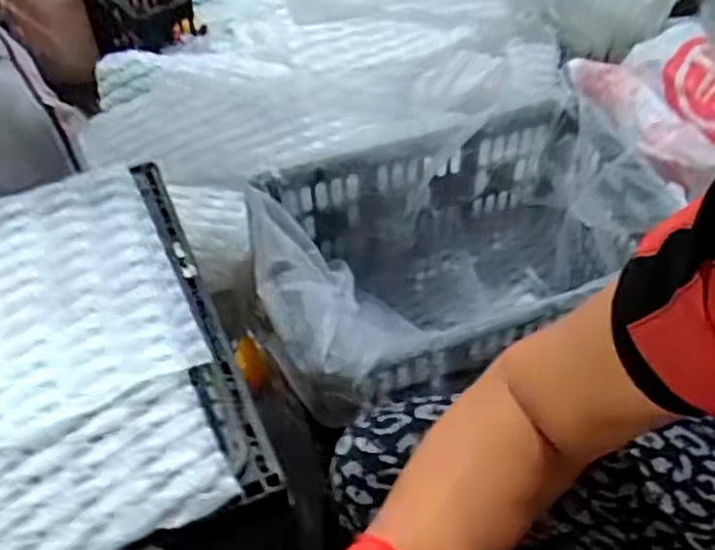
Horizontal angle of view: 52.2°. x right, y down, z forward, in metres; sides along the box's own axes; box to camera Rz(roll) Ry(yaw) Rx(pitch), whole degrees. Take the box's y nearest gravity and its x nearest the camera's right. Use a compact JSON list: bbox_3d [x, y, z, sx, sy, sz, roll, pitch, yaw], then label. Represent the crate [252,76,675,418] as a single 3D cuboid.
[{"bbox_3d":[0.132,0.013,0.999,0.514,0.265,0.340,-16,49,-11],"label":"crate"}]

